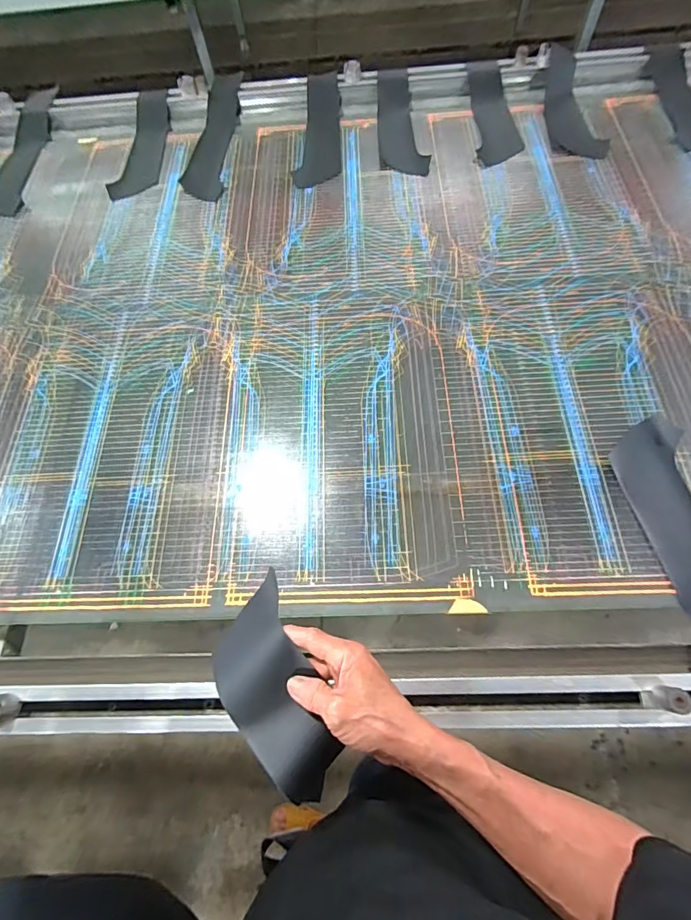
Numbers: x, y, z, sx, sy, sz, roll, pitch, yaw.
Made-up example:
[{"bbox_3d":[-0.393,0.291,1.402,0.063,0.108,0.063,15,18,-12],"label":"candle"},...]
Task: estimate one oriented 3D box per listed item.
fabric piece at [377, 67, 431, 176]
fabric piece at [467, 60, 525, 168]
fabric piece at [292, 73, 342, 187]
[{"bbox_3d":[0.123,-0.746,0.917,0.101,0.019,0.339,-1,67,3],"label":"fabric piece"},{"bbox_3d":[0.323,-0.757,0.911,0.093,0.008,0.328,0,72,3],"label":"fabric piece"},{"bbox_3d":[-0.055,-0.732,0.925,0.093,0.022,0.353,0,67,4],"label":"fabric piece"}]

